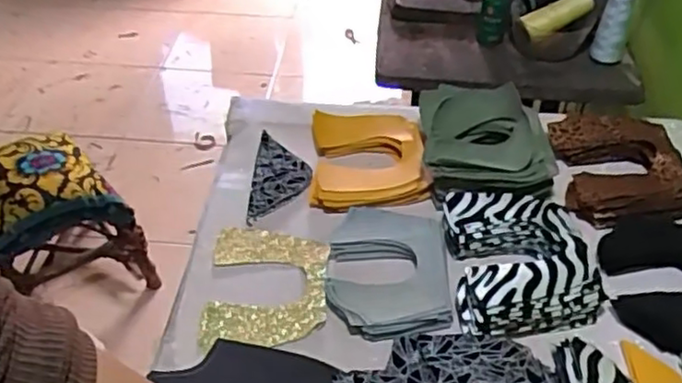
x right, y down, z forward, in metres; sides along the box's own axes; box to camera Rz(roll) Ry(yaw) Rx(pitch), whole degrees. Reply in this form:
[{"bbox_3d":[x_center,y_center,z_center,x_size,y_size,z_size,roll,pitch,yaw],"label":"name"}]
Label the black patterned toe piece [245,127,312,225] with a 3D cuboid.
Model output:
[{"bbox_3d":[-0.072,-0.018,0.813,0.071,0.012,0.141,3,43,3],"label":"black patterned toe piece"}]

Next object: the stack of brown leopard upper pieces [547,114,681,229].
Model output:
[{"bbox_3d":[0.334,-0.029,0.799,0.140,0.034,0.160,2,43,1],"label":"stack of brown leopard upper pieces"}]

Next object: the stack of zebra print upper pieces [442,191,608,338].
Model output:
[{"bbox_3d":[0.185,0.068,0.693,0.142,0.046,0.172,0,43,-1],"label":"stack of zebra print upper pieces"}]

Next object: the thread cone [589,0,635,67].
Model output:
[{"bbox_3d":[0.407,-0.252,1.004,0.048,0.126,0.047,15,44,16],"label":"thread cone"}]

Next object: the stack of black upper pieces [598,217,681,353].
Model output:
[{"bbox_3d":[0.338,0.088,0.693,0.124,0.038,0.171,2,43,1],"label":"stack of black upper pieces"}]

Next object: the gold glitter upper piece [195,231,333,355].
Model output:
[{"bbox_3d":[-0.076,0.096,0.699,0.121,0.010,0.156,0,44,1],"label":"gold glitter upper piece"}]

